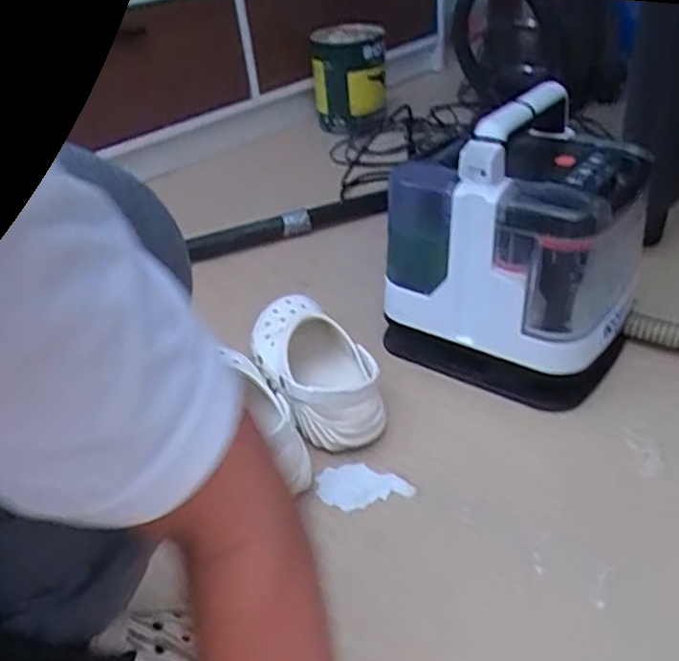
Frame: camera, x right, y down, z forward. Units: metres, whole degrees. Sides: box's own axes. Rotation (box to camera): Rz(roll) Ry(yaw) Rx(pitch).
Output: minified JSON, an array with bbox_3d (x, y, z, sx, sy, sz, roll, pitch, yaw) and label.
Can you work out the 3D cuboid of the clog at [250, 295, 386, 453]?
[{"bbox_3d":[-0.030,0.048,0.715,0.104,0.069,0.223,-24,37,-20],"label":"clog"}]

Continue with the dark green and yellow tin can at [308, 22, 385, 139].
[{"bbox_3d":[0.024,-0.478,1.252,0.141,0.175,0.164,-7,35,0],"label":"dark green and yellow tin can"}]

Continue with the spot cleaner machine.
[{"bbox_3d":[0.179,-0.082,0.680,0.235,0.273,0.157,15,41,28],"label":"spot cleaner machine"}]

